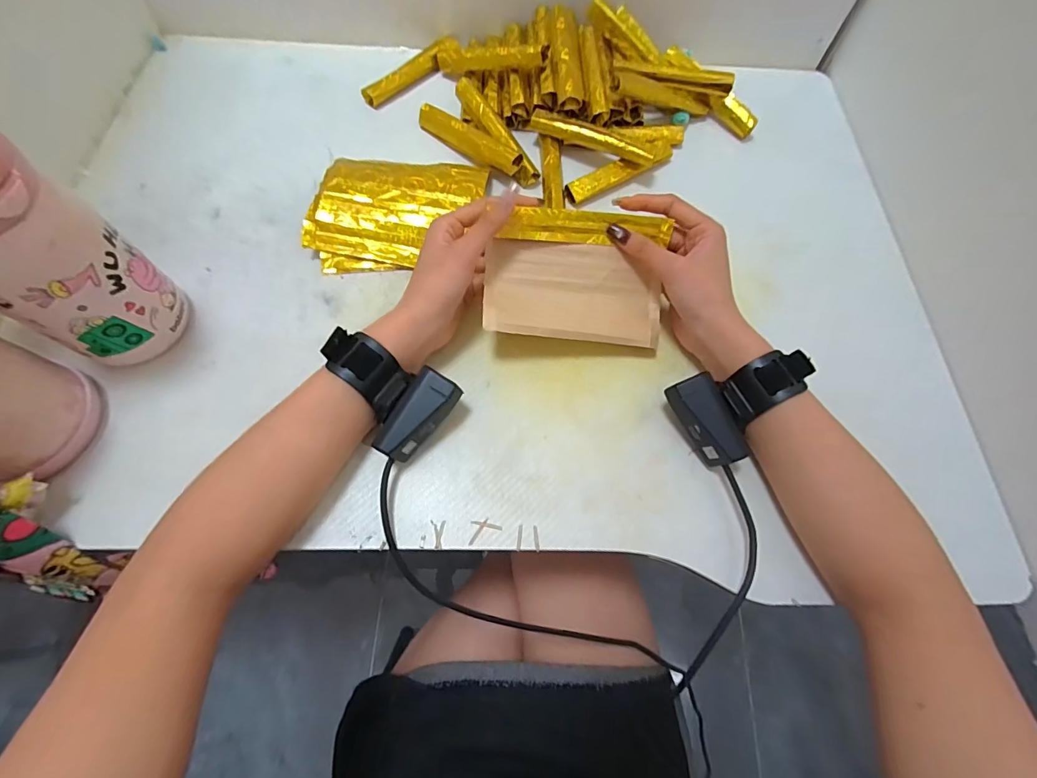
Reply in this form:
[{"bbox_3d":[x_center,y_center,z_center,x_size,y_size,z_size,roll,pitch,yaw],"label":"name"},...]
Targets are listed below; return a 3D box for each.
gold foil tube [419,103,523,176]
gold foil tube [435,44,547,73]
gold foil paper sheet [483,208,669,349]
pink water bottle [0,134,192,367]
[{"bbox_3d":[-0.053,-0.258,0.451,0.128,0.026,0.026,36,72,10],"label":"gold foil tube"},{"bbox_3d":[-0.032,-0.359,0.476,0.134,0.022,0.021,17,68,27],"label":"gold foil tube"},{"bbox_3d":[0.049,-0.091,0.362,0.146,0.021,0.102,5,91,-10],"label":"gold foil paper sheet"},{"bbox_3d":[-0.309,-0.083,0.289,0.070,0.183,0.081,29,71,8],"label":"pink water bottle"}]

